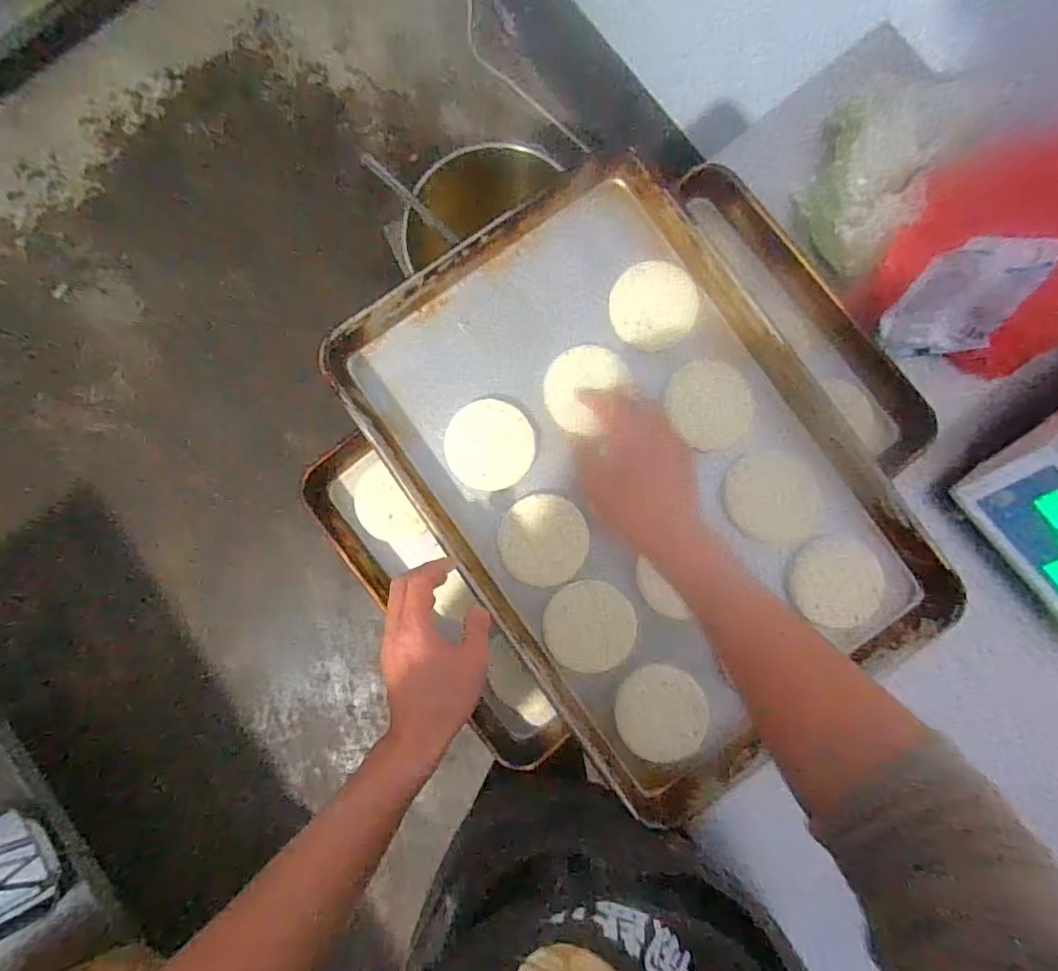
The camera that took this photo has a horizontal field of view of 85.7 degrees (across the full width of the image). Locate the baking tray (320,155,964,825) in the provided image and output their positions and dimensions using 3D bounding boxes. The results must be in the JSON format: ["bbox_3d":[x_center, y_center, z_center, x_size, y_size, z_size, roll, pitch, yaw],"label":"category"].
[{"bbox_3d":[0.106,-0.011,0.599,0.402,0.051,0.587,-35,87,-2],"label":"baking tray"}]

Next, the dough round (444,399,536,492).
[{"bbox_3d":[-0.042,-0.043,0.609,0.092,0.012,0.092,2,86,0],"label":"dough round"}]

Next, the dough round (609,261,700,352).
[{"bbox_3d":[0.135,-0.193,0.614,0.090,0.011,0.091,0,86,-1],"label":"dough round"}]

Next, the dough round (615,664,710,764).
[{"bbox_3d":[0.143,0.244,0.613,0.095,0.018,0.094,0,86,-1],"label":"dough round"}]

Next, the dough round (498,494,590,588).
[{"bbox_3d":[0.016,0.058,0.607,0.091,0.010,0.094,2,86,0],"label":"dough round"}]

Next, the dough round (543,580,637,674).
[{"bbox_3d":[0.064,0.148,0.599,0.092,0.009,0.092,1,86,0],"label":"dough round"}]

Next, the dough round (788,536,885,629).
[{"bbox_3d":[0.322,0.102,0.598,0.098,0.004,0.088,21,86,1],"label":"dough round"}]

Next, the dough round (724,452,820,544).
[{"bbox_3d":[0.258,0.013,0.606,0.091,0.004,0.093,-1,89,13],"label":"dough round"}]

